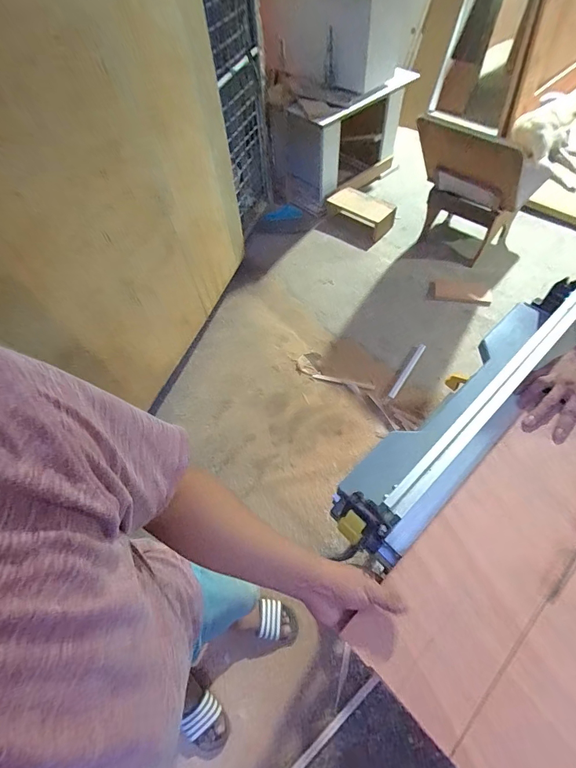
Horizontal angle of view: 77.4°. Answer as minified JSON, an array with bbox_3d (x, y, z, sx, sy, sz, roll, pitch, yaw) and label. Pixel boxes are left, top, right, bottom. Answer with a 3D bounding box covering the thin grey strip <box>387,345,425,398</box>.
[{"bbox_3d":[0.550,-0.061,1.656,0.030,0.010,0.298,31,80,21],"label":"thin grey strip"}]

